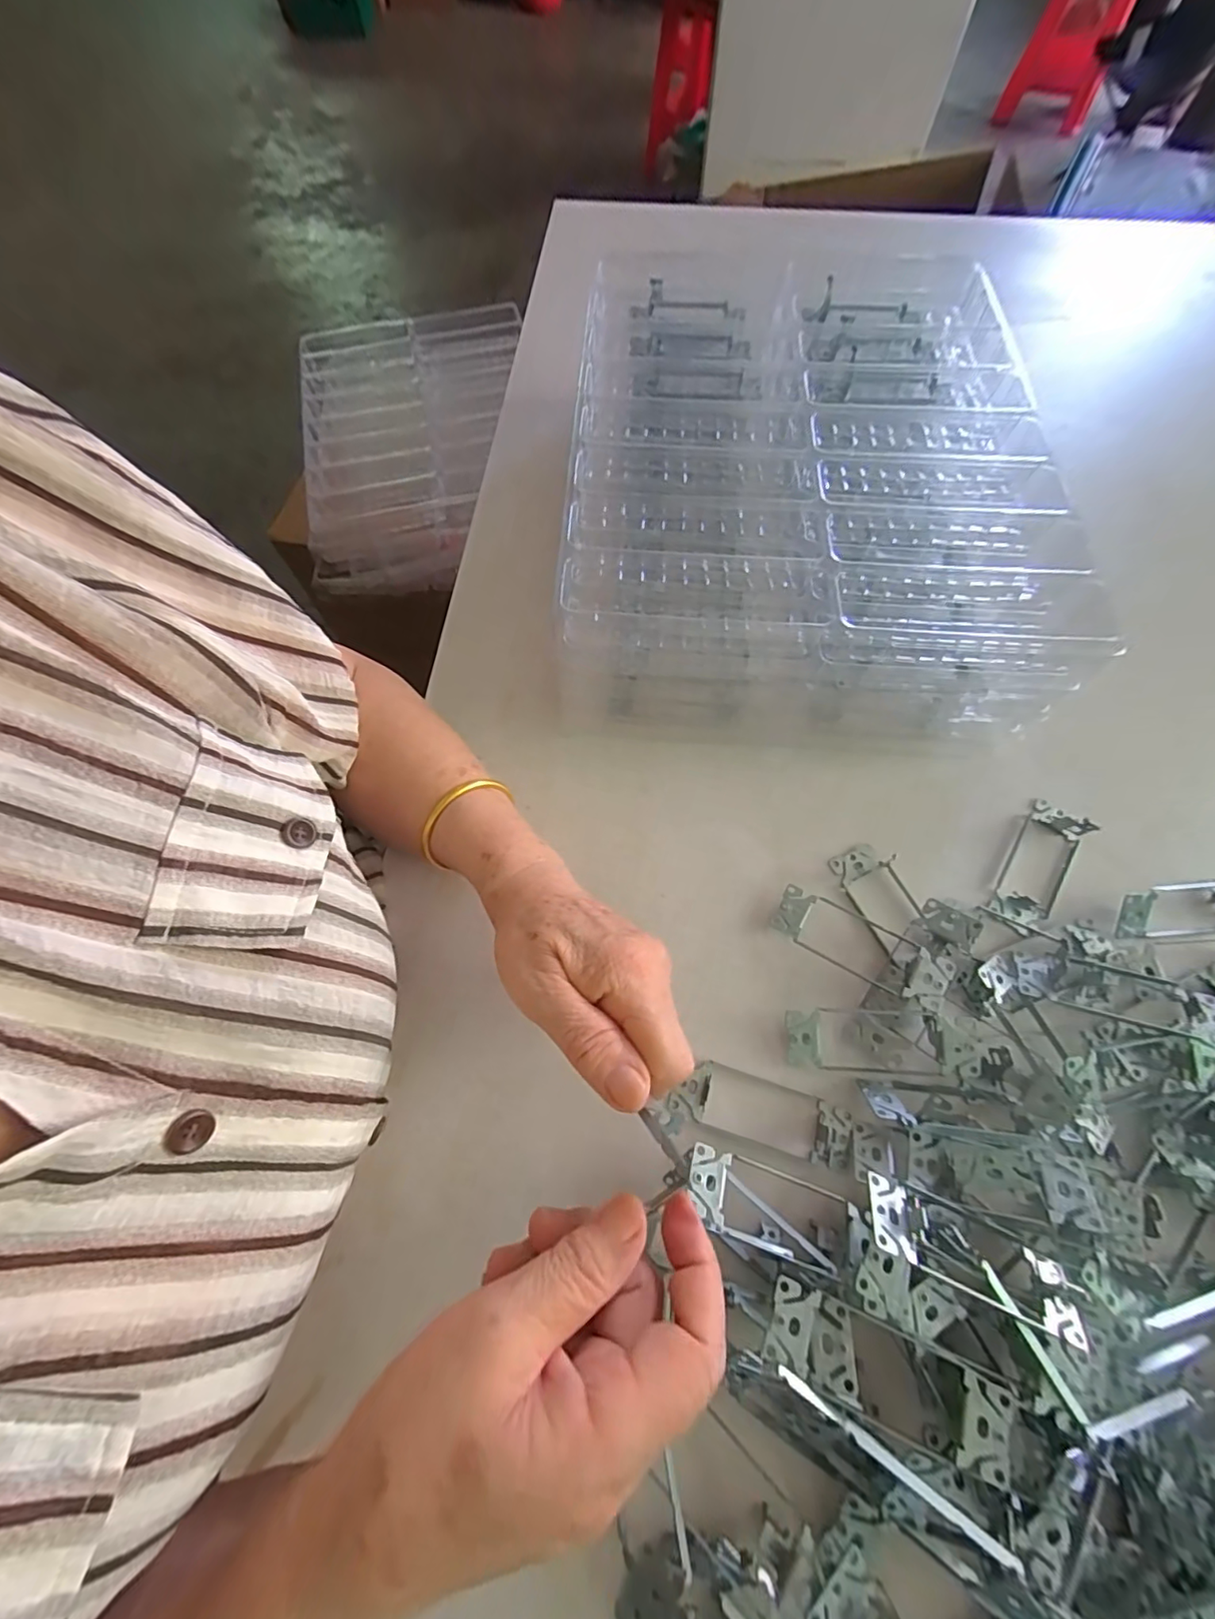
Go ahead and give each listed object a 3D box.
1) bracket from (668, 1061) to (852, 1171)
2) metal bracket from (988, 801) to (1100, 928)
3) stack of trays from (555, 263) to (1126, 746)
[{"bbox_3d":[0.092,0.179,0.312,0.105,0.011,0.034,15,68,8],"label":"bracket"},{"bbox_3d":[0.302,0.036,0.363,0.036,0.024,0.097,33,71,15],"label":"metal bracket"},{"bbox_3d":[0.146,-0.263,0.442,0.320,0.123,0.414,2,66,3],"label":"stack of trays"}]

